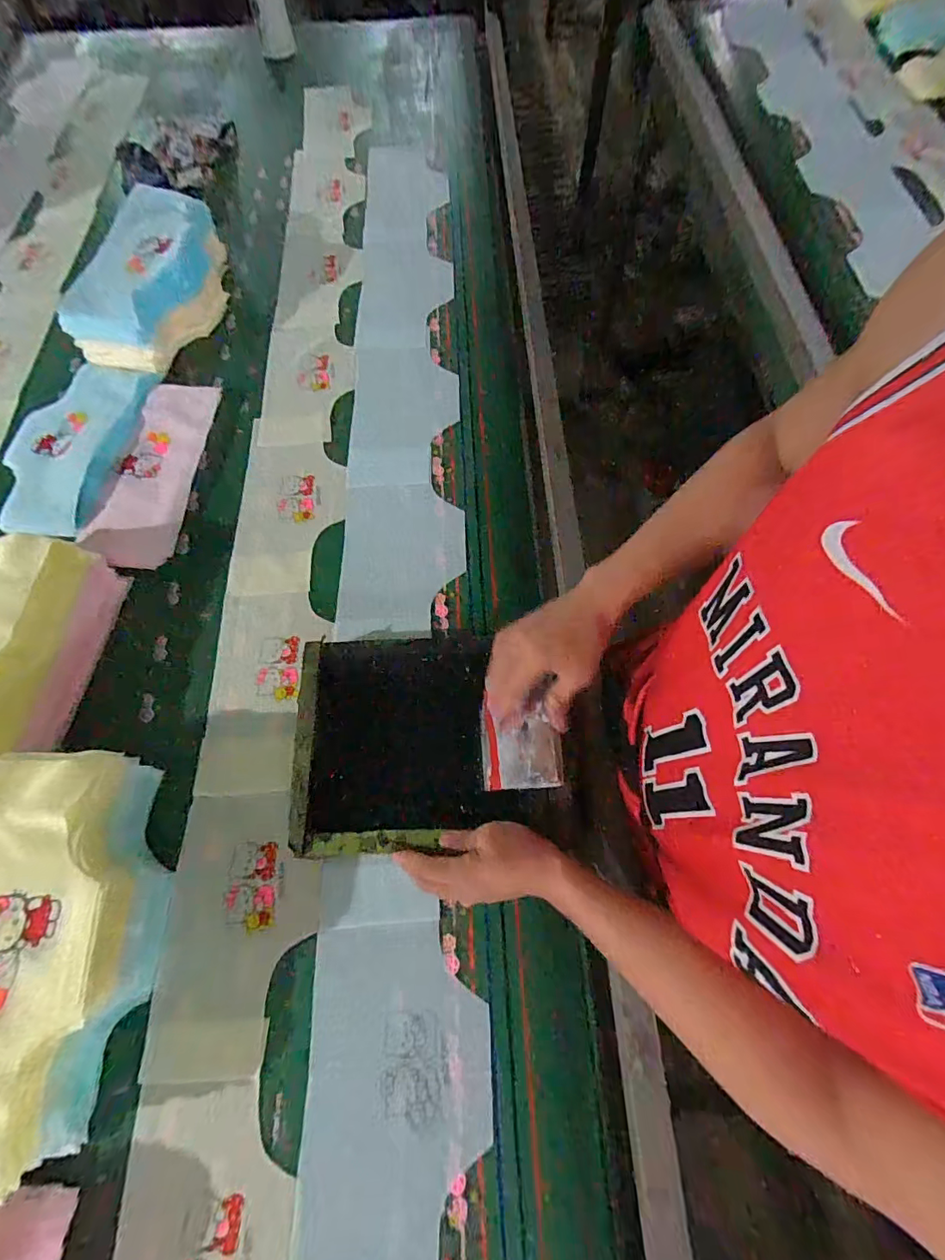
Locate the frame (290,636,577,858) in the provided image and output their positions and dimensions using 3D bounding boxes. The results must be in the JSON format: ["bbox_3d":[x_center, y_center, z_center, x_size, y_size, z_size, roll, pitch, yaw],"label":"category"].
[{"bbox_3d":[-0.050,0.113,0.529,0.268,0.033,0.224,-3,71,0],"label":"frame"}]

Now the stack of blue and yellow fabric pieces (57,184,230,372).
[{"bbox_3d":[-0.502,-0.568,0.790,0.141,0.106,0.321,12,71,5],"label":"stack of blue and yellow fabric pieces"}]

